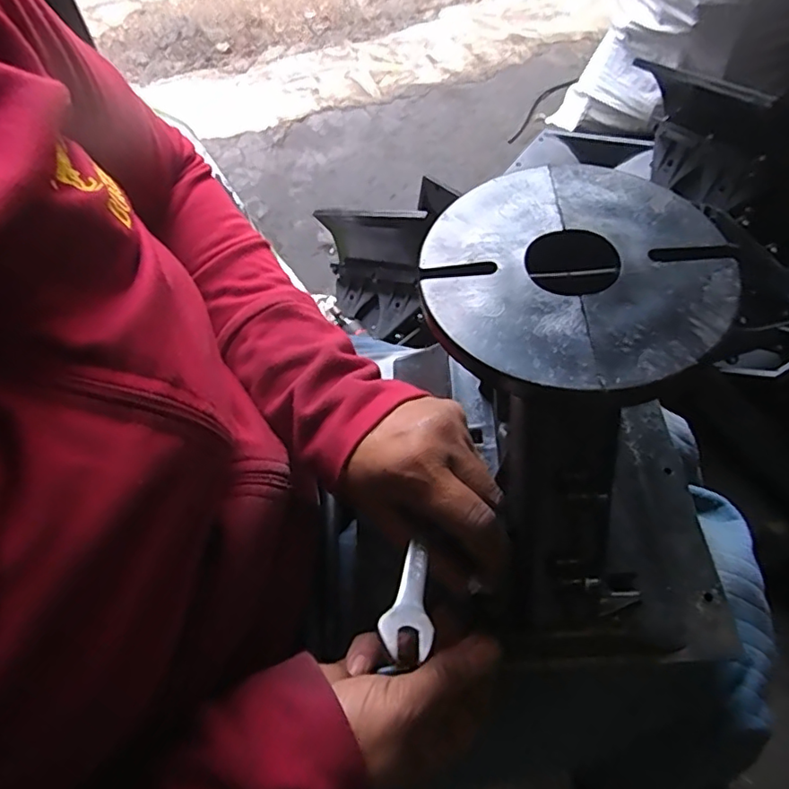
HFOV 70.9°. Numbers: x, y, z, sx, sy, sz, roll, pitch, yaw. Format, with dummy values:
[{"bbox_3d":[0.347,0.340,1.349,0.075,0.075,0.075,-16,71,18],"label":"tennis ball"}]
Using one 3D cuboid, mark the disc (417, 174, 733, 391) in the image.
[{"bbox_3d":[0.069,-0.050,0.216,0.111,0.004,0.110,-3,59,4],"label":"disc"}]

